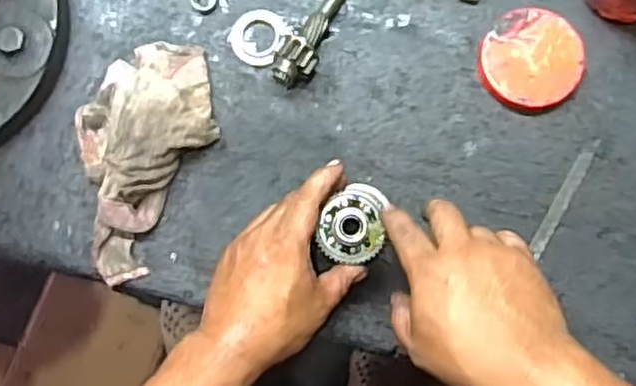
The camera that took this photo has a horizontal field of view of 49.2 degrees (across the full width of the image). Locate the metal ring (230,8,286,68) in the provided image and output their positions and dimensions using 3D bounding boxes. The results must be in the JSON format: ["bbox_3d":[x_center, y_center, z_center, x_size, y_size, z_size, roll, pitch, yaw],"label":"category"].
[{"bbox_3d":[-0.056,-0.143,0.636,0.048,0.005,0.052,0,84,1],"label":"metal ring"}]

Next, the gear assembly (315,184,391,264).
[{"bbox_3d":[0.031,0.024,0.578,0.057,0.051,0.068,10,85,3],"label":"gear assembly"}]

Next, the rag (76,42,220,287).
[{"bbox_3d":[-0.164,-0.035,0.614,0.110,0.040,0.213,22,85,3],"label":"rag"}]

